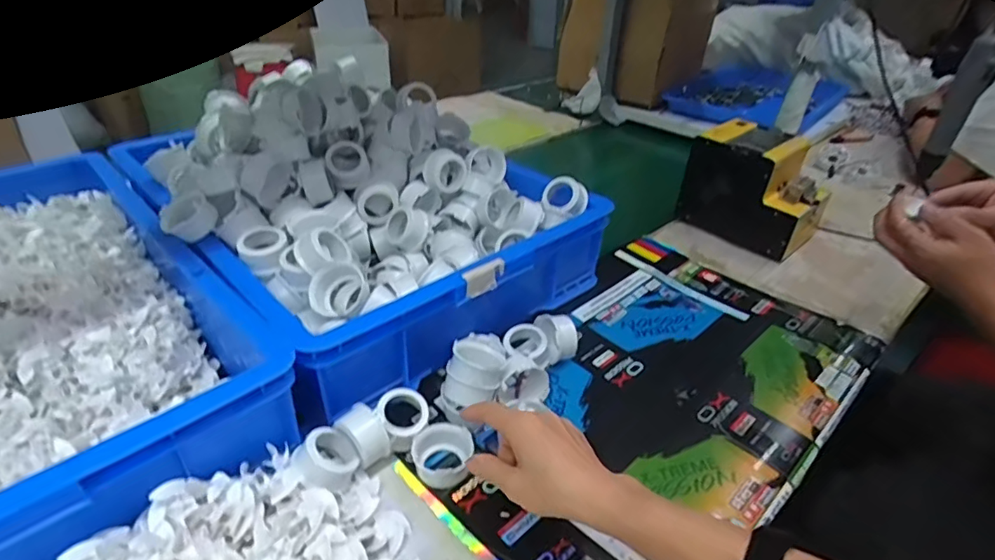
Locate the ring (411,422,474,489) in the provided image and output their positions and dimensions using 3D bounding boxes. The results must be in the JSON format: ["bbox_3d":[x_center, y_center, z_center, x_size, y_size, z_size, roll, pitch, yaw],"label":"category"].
[{"bbox_3d":[-0.049,0.156,0.496,0.051,0.031,0.047,2,34,-1],"label":"ring"}]

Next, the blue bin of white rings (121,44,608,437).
[{"bbox_3d":[-0.176,-0.114,0.686,0.489,0.197,0.407,29,42,34],"label":"blue bin of white rings"}]

